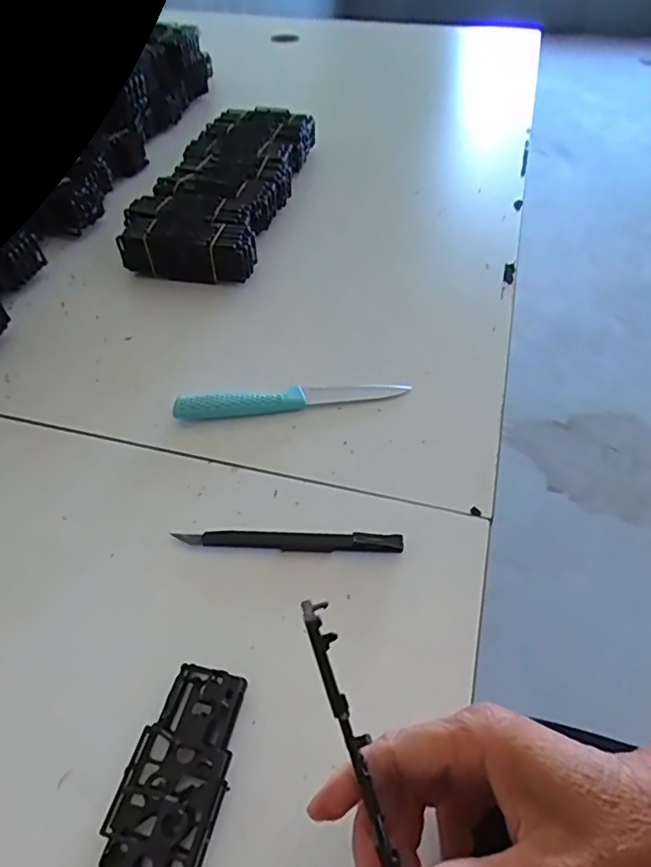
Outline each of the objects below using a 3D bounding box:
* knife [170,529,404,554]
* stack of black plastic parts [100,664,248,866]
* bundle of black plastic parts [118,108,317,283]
[{"bbox_3d":[-0.023,0.067,0.369,0.141,0.011,0.015,1,48,3],"label":"knife"},{"bbox_3d":[-0.074,0.175,0.272,0.047,0.011,0.126,11,49,11],"label":"stack of black plastic parts"},{"bbox_3d":[-0.111,-0.293,0.672,0.145,0.046,0.346,7,49,8],"label":"bundle of black plastic parts"}]

